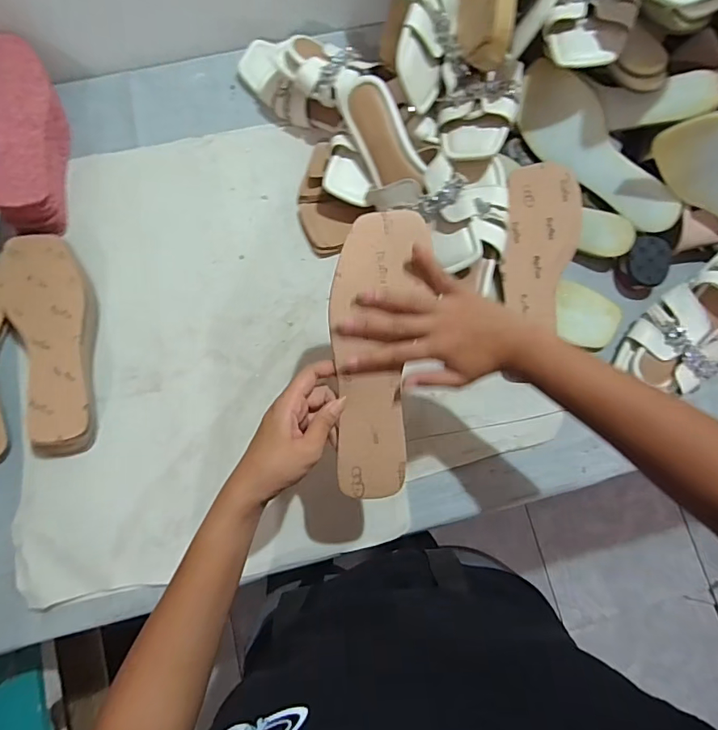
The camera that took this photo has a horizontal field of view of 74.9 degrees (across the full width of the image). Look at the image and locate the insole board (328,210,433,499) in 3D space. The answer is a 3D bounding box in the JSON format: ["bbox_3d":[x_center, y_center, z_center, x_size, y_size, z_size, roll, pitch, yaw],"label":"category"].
[{"bbox_3d":[0.014,-0.007,0.390,0.075,0.019,0.238,2,94,-1],"label":"insole board"}]

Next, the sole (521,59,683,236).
[{"bbox_3d":[0.281,-0.253,0.563,0.246,0.083,0.016,46,34,-1],"label":"sole"}]

